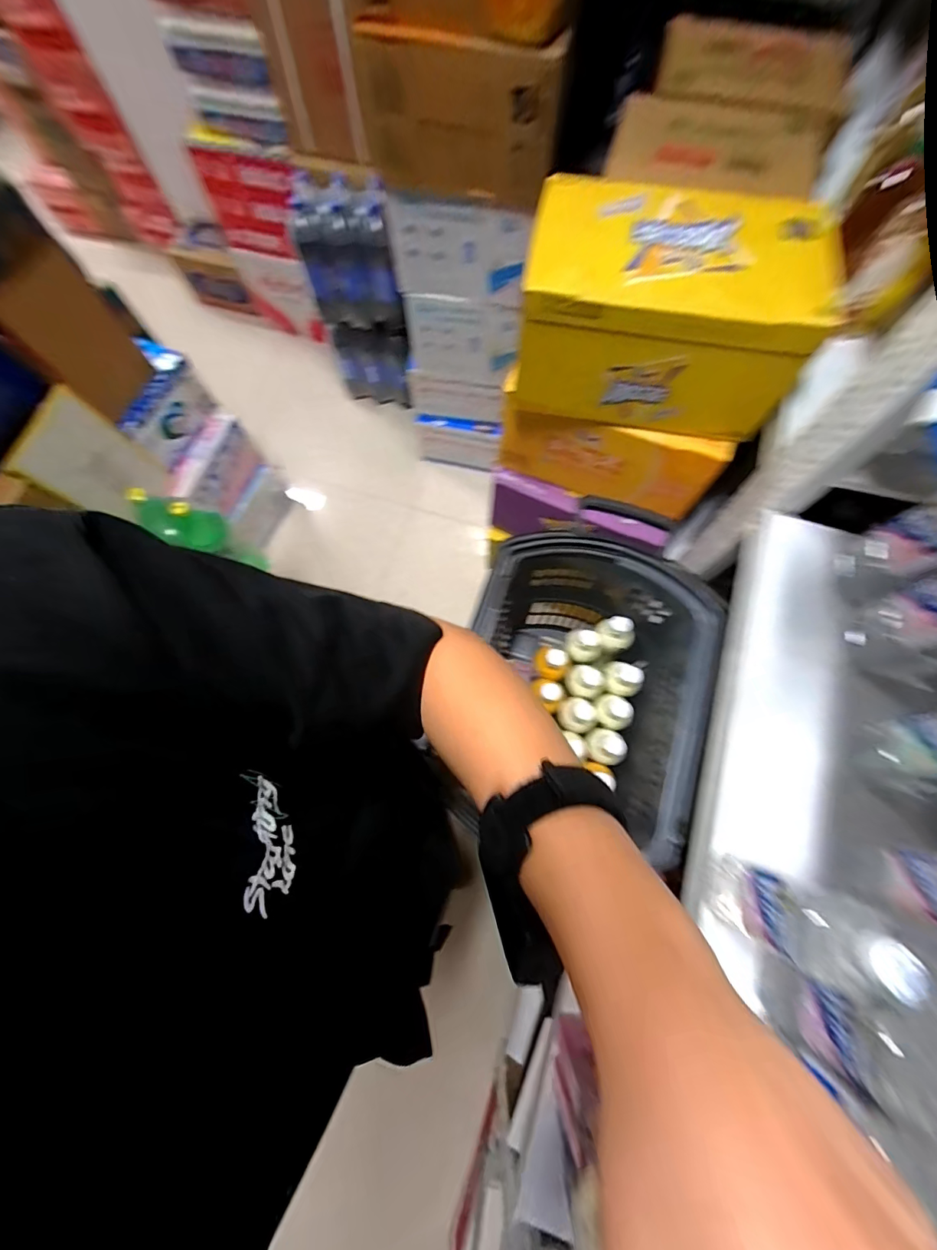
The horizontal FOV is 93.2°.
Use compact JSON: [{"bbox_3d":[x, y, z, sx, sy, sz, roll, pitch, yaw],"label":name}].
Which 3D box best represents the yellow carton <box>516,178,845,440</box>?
[{"bbox_3d":[0.287,-0.469,0.674,0.389,0.210,0.225,10,74,4],"label":"yellow carton"}]

